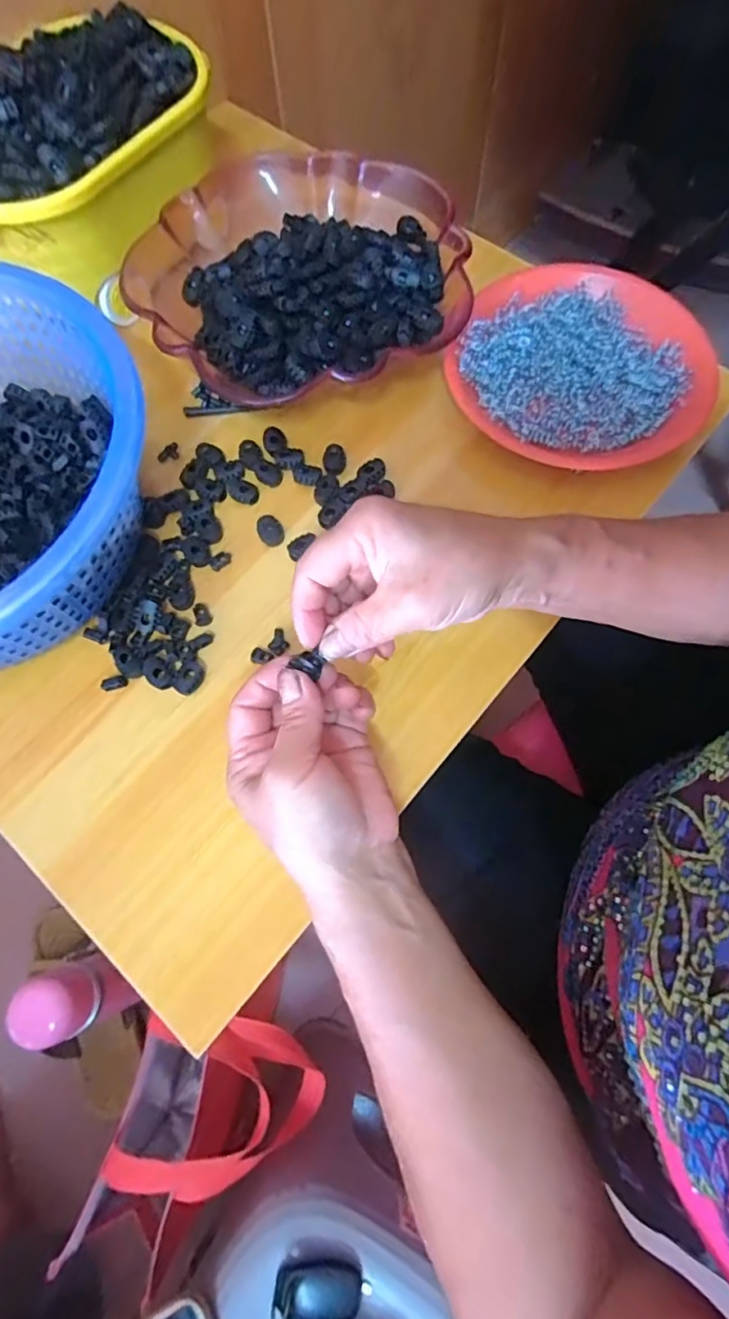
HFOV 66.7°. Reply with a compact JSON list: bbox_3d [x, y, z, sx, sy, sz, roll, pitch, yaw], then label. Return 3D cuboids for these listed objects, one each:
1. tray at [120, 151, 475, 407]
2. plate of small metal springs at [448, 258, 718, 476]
[{"bbox_3d":[-0.048,-0.306,0.441,0.257,0.050,0.271,-38,74,-11],"label":"tray"},{"bbox_3d":[0.168,-0.229,0.428,0.187,0.025,0.169,21,73,8],"label":"plate of small metal springs"}]

